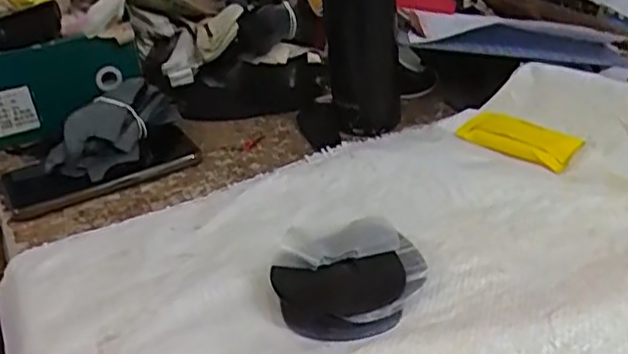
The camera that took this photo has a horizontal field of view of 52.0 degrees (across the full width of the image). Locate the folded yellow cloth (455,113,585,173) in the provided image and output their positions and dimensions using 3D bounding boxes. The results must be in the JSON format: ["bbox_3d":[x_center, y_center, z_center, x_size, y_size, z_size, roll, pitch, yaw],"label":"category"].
[{"bbox_3d":[0.177,-0.035,0.564,0.045,0.010,0.101,-30,39,-34],"label":"folded yellow cloth"}]

